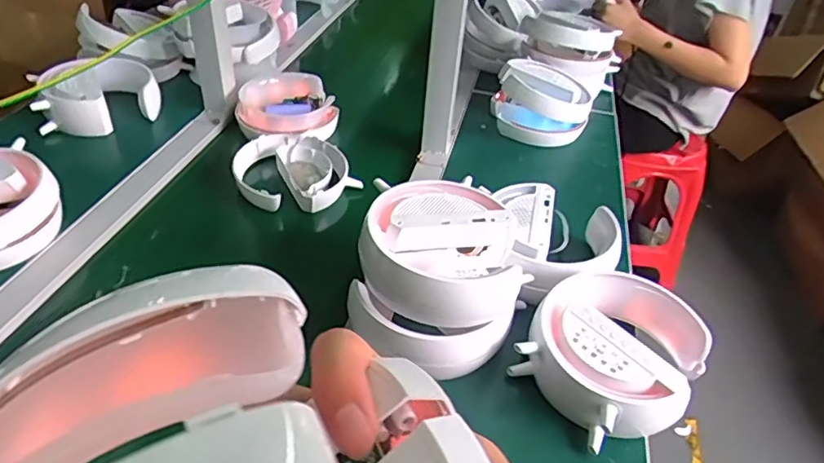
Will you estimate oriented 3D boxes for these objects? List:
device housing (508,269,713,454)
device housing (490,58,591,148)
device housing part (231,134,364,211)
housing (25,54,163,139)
[{"bbox_3d":[0.186,0.111,0.539,0.159,0.057,0.151,-26,49,-34],"label":"device housing"},{"bbox_3d":[0.206,-0.207,0.914,0.145,0.079,0.141,5,39,-2],"label":"device housing"},{"bbox_3d":[-0.159,-0.072,0.787,0.149,0.055,0.154,-9,41,-19],"label":"device housing part"},{"bbox_3d":[-0.460,-0.195,0.845,0.167,0.067,0.118,-27,49,-34],"label":"housing"}]

